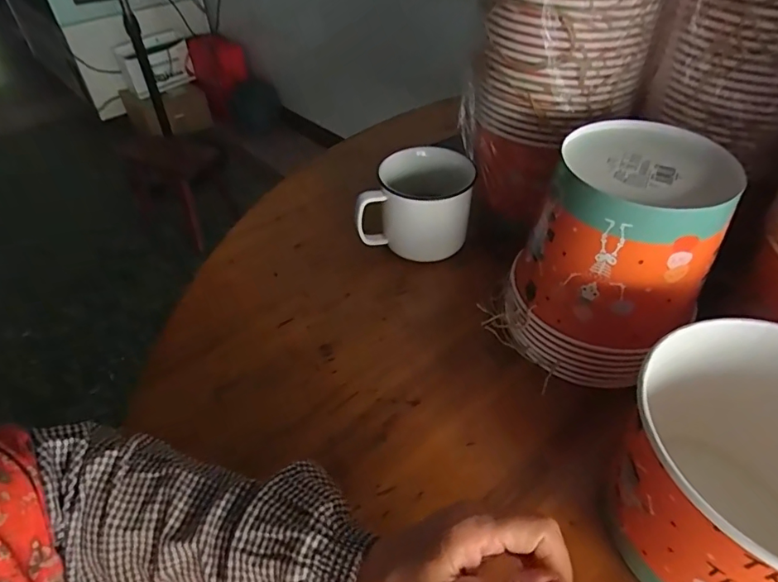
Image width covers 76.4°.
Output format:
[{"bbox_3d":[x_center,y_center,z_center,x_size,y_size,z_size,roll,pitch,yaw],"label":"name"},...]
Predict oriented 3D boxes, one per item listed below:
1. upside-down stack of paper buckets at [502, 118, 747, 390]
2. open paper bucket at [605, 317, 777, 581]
[{"bbox_3d":[0.185,-0.026,0.425,0.153,0.191,0.126,25,51,25],"label":"upside-down stack of paper buckets"},{"bbox_3d":[0.215,0.123,0.312,0.143,0.134,0.147,-1,45,1],"label":"open paper bucket"}]

